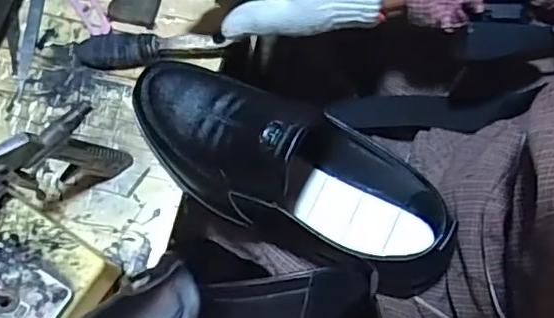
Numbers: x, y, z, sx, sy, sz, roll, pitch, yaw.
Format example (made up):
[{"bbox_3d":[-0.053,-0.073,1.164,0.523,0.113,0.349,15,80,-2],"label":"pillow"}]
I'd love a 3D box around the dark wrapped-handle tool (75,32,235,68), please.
[{"bbox_3d":[-0.114,-0.098,0.510,0.134,0.026,0.029,1,74,-1],"label":"dark wrapped-handle tool"}]

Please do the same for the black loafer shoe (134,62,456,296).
[{"bbox_3d":[0.002,0.007,0.443,0.256,0.097,0.090,29,75,7],"label":"black loafer shoe"}]

